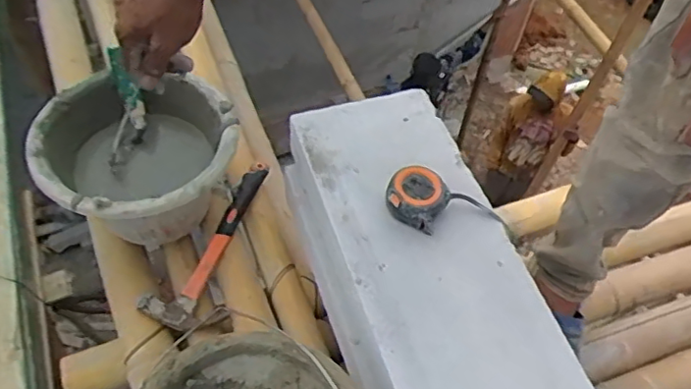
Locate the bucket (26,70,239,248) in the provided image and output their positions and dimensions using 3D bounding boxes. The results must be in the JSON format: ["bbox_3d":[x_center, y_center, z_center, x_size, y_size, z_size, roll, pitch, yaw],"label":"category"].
[{"bbox_3d":[-0.276,-0.041,0.846,0.252,0.178,0.249,2,56,-2],"label":"bucket"}]

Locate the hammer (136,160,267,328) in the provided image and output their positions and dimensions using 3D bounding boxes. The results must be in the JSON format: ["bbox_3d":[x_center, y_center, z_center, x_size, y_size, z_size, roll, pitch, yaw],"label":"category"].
[{"bbox_3d":[-0.187,0.065,0.871,0.091,0.038,0.275,18,57,8],"label":"hammer"}]

